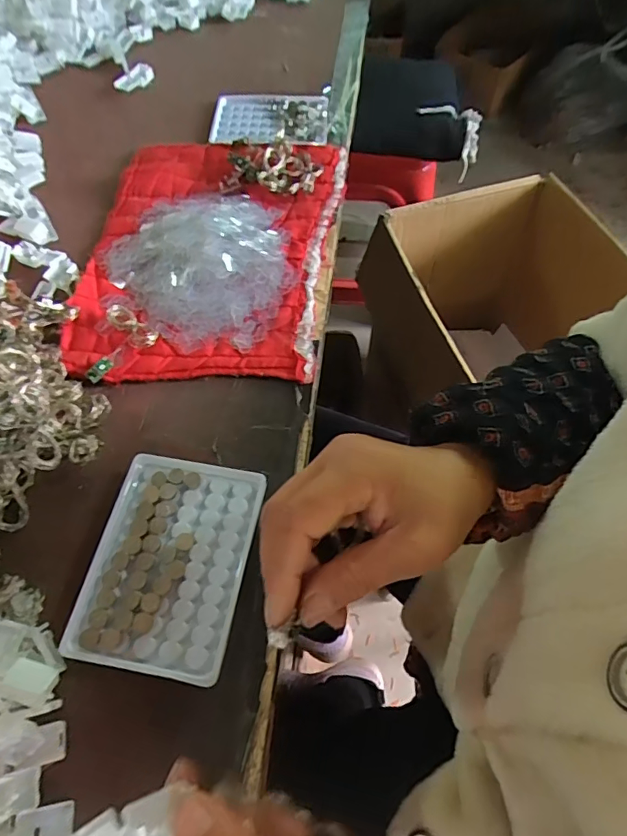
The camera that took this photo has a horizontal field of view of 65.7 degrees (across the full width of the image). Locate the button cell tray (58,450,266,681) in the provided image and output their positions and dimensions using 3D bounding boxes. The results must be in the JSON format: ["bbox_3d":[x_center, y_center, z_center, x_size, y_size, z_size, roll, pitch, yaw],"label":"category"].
[{"bbox_3d":[-0.093,0.090,0.311,0.098,0.015,0.128,11,62,3],"label":"button cell tray"}]

